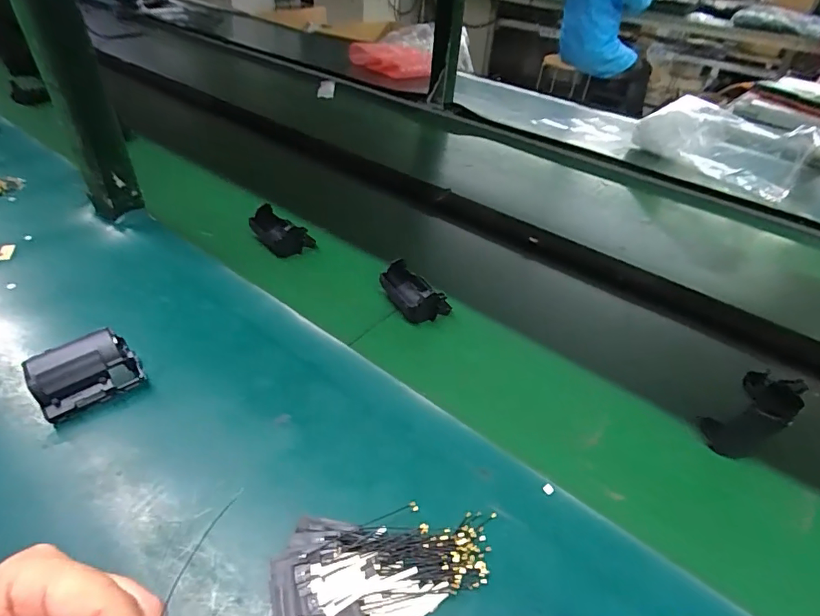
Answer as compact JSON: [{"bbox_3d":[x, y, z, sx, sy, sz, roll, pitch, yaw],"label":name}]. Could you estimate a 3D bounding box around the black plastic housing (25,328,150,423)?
[{"bbox_3d":[-0.257,0.052,0.367,0.070,0.045,0.042,-25,49,-31],"label":"black plastic housing"}]

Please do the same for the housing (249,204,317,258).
[{"bbox_3d":[-0.156,-0.092,0.557,0.076,0.044,0.041,29,46,25],"label":"housing"}]

